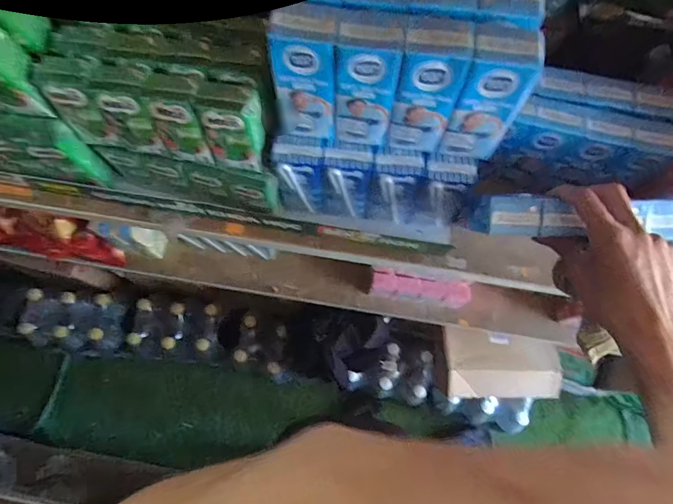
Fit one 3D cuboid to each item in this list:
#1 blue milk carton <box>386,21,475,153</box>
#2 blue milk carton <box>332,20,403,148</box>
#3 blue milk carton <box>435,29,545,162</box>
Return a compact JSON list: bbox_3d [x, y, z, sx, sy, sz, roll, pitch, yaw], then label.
[{"bbox_3d":[0.075,-0.137,0.352,0.050,0.113,0.043,4,73,0],"label":"blue milk carton"},{"bbox_3d":[0.024,-0.138,0.358,0.051,0.118,0.032,8,74,1],"label":"blue milk carton"},{"bbox_3d":[0.127,-0.132,0.349,0.053,0.114,0.042,10,74,2],"label":"blue milk carton"}]

